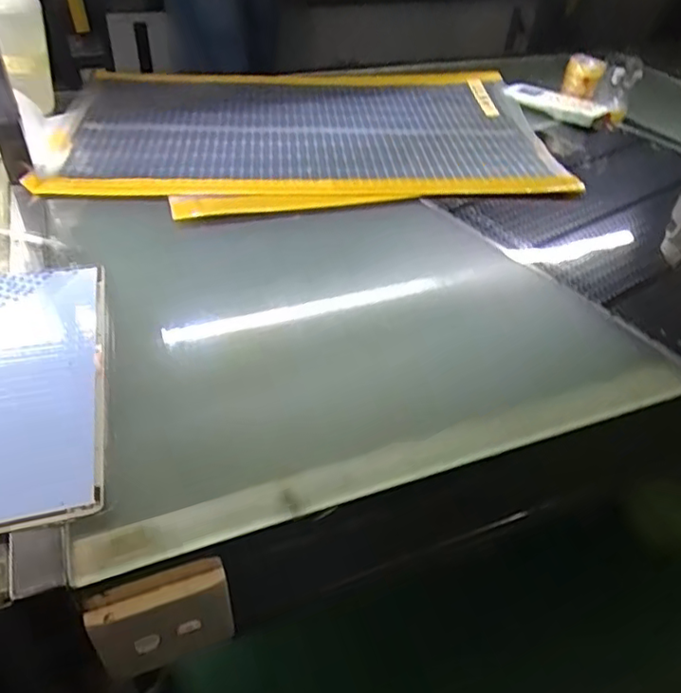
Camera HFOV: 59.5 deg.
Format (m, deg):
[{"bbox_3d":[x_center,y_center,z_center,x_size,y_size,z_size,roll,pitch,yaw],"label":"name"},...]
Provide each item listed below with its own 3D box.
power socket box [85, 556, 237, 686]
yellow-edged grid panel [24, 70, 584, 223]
[{"bbox_3d":[-0.116,0.181,0.392,0.084,0.083,0.021,-13,44,-18],"label":"power socket box"},{"bbox_3d":[-0.041,-0.290,0.774,0.623,0.032,0.426,-5,42,-10],"label":"yellow-edged grid panel"}]

